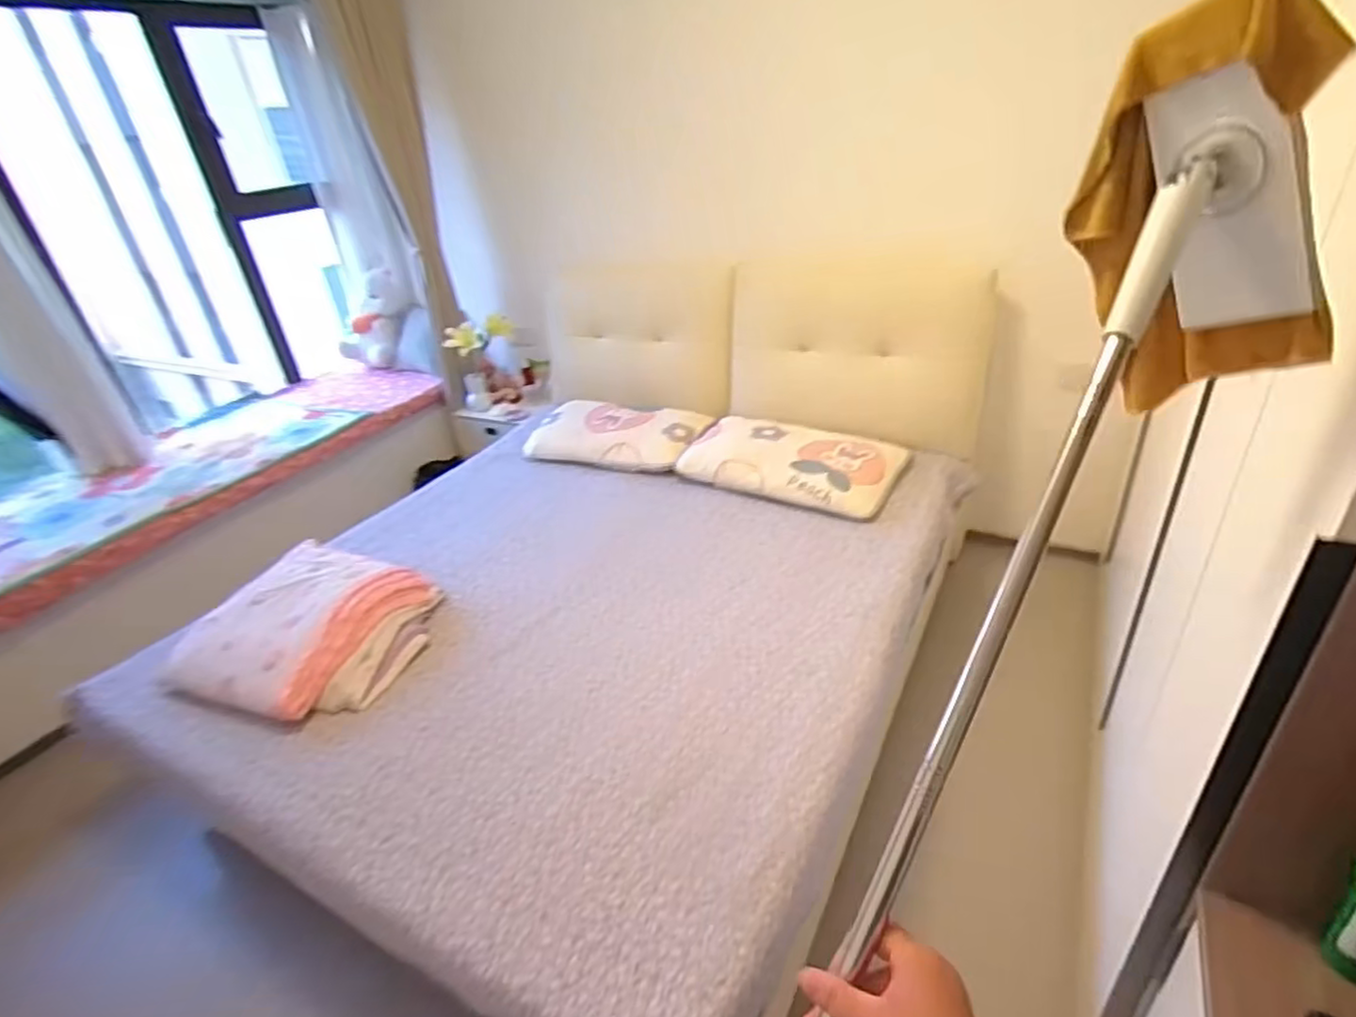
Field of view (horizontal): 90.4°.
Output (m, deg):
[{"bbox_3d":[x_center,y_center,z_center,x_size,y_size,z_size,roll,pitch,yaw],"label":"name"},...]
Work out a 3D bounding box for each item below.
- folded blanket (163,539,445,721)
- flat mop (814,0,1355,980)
[{"bbox_3d":[-0.891,0.295,1.670,0.512,0.169,0.548,-2,35,1],"label":"folded blanket"},{"bbox_3d":[0.255,0.151,0.532,0.198,0.274,1.080,23,83,32],"label":"flat mop"}]

